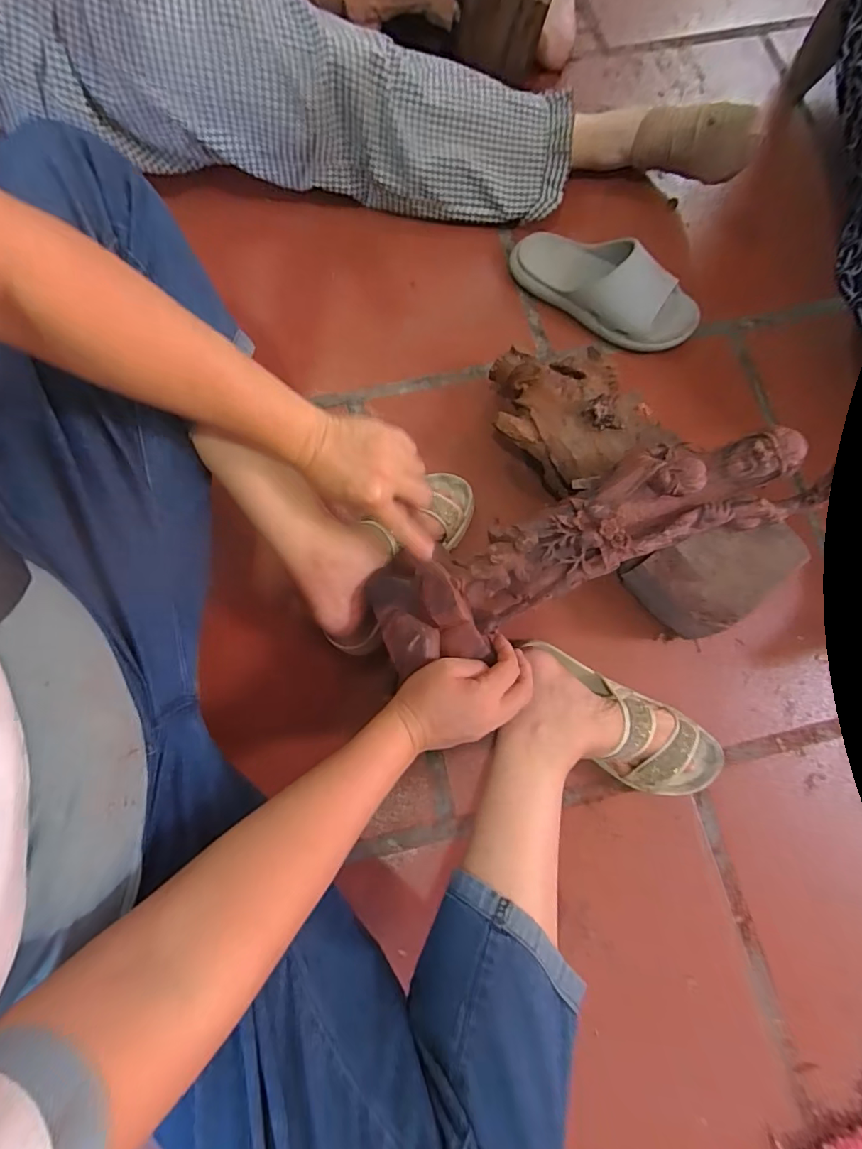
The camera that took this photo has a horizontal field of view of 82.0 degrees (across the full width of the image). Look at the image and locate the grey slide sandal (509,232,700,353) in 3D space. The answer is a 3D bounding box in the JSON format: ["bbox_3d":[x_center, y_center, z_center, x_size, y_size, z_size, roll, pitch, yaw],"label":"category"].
[{"bbox_3d":[0.220,-0.372,0.642,0.256,0.066,0.096,26,78,6],"label":"grey slide sandal"}]

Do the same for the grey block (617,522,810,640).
[{"bbox_3d":[0.291,-0.007,0.531,0.140,0.099,0.105,-39,80,-9],"label":"grey block"}]

